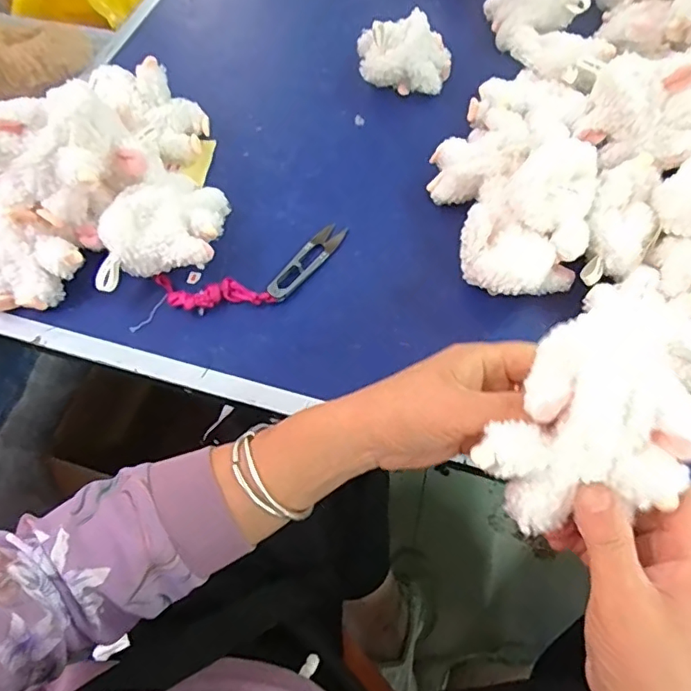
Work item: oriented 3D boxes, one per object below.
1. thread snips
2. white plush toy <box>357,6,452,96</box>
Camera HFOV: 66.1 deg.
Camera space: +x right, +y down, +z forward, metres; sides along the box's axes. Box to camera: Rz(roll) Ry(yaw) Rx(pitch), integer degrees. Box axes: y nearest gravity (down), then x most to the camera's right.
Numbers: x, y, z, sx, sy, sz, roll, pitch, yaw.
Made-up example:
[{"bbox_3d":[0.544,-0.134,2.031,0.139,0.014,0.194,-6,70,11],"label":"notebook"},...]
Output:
[{"bbox_3d":[-0.036,-0.078,0.485,0.024,0.007,0.099,34,66,17],"label":"thread snips"},{"bbox_3d":[0.067,-0.331,0.599,0.108,0.064,0.079,6,61,2],"label":"white plush toy"}]

